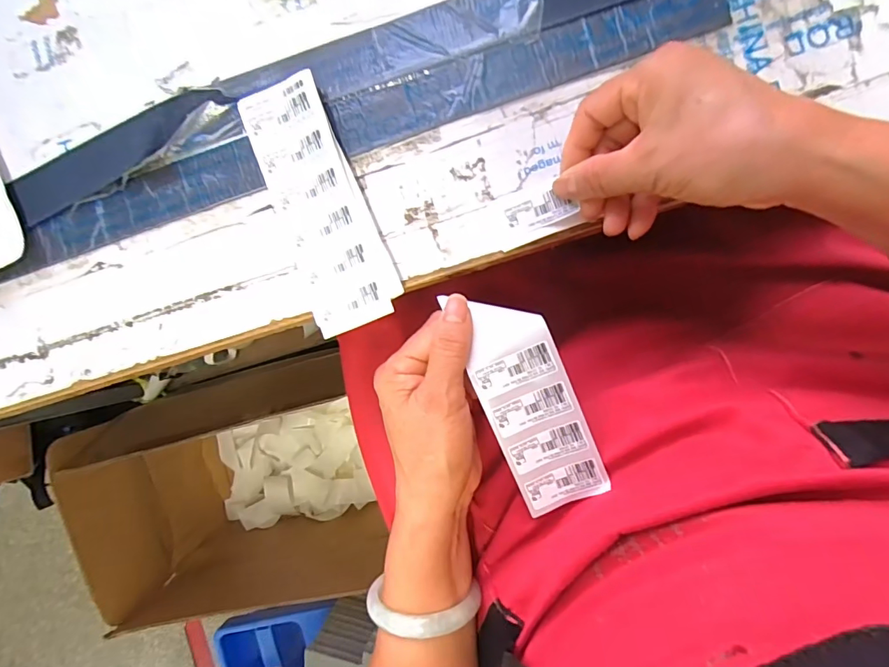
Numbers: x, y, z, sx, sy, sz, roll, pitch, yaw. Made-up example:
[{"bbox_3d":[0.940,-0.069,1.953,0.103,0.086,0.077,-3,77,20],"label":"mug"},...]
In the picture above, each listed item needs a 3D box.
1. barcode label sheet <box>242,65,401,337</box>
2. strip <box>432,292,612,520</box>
[{"bbox_3d":[-0.080,-0.083,0.305,0.059,0.016,0.161,-21,89,8],"label":"barcode label sheet"},{"bbox_3d":[0.051,0.043,0.277,0.051,0.014,0.127,-24,100,5],"label":"strip"}]

